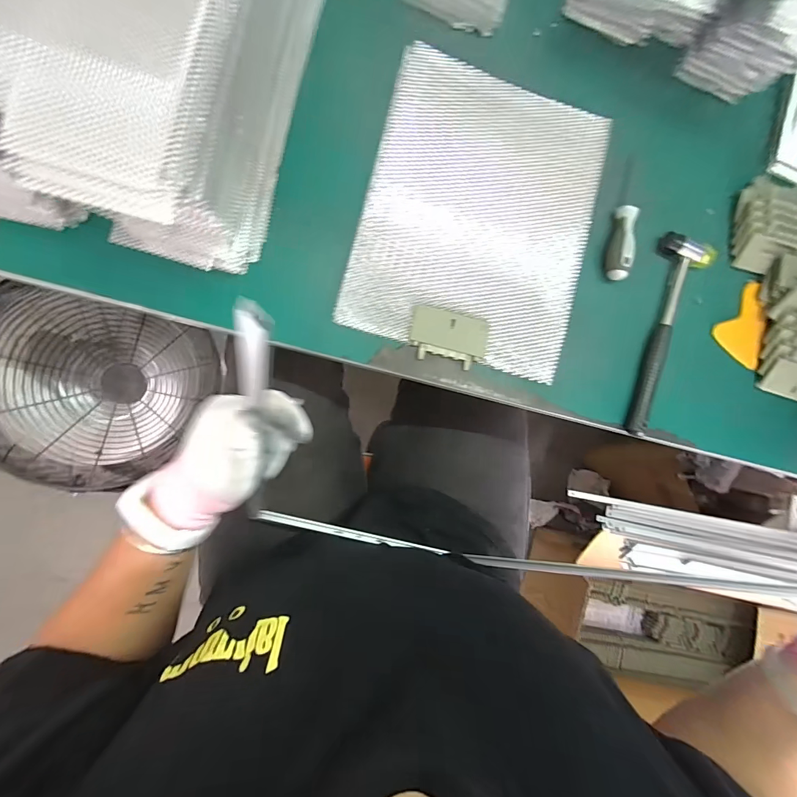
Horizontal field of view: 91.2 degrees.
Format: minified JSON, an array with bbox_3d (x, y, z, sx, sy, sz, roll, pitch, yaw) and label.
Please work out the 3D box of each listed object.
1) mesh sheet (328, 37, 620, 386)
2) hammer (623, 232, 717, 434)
[{"bbox_3d":[0.092,-0.204,0.437,0.248,0.013,0.315,15,85,-7],"label":"mesh sheet"},{"bbox_3d":[0.321,-0.072,0.460,0.058,0.024,0.242,15,85,-7],"label":"hammer"}]

